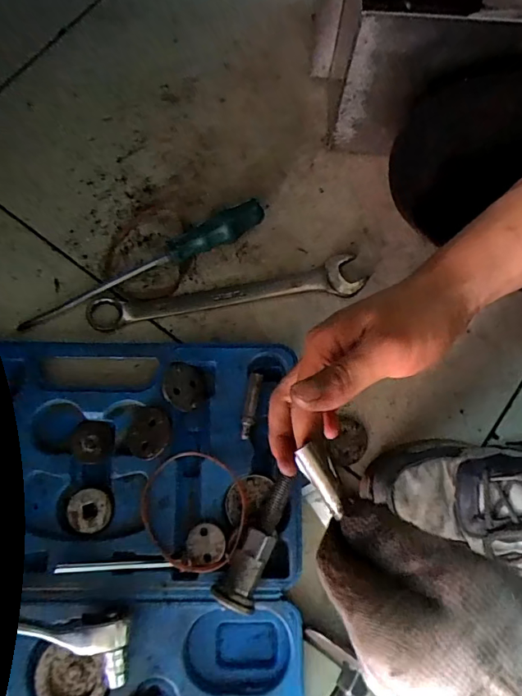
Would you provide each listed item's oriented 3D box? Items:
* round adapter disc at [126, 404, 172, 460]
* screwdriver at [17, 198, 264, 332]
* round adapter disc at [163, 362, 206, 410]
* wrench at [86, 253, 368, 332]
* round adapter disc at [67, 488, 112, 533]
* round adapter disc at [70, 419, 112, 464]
[{"bbox_3d":[-0.090,0.069,0.377,0.041,0.009,0.041,-10,65,23],"label":"round adapter disc"},{"bbox_3d":[-0.108,-0.074,0.429,0.240,0.032,0.023,-27,77,-7],"label":"screwdriver"},{"bbox_3d":[-0.066,0.033,0.397,0.039,0.004,0.037,5,77,-22],"label":"round adapter disc"},{"bbox_3d":[-0.031,-0.048,0.437,0.252,0.010,0.039,-12,76,-4],"label":"wrench"},{"bbox_3d":[-0.137,0.129,0.372,0.033,0.004,0.033,0,75,-1],"label":"round adapter disc"},{"bbox_3d":[-0.141,0.078,0.388,0.032,0.005,0.035,0,75,-1],"label":"round adapter disc"}]

